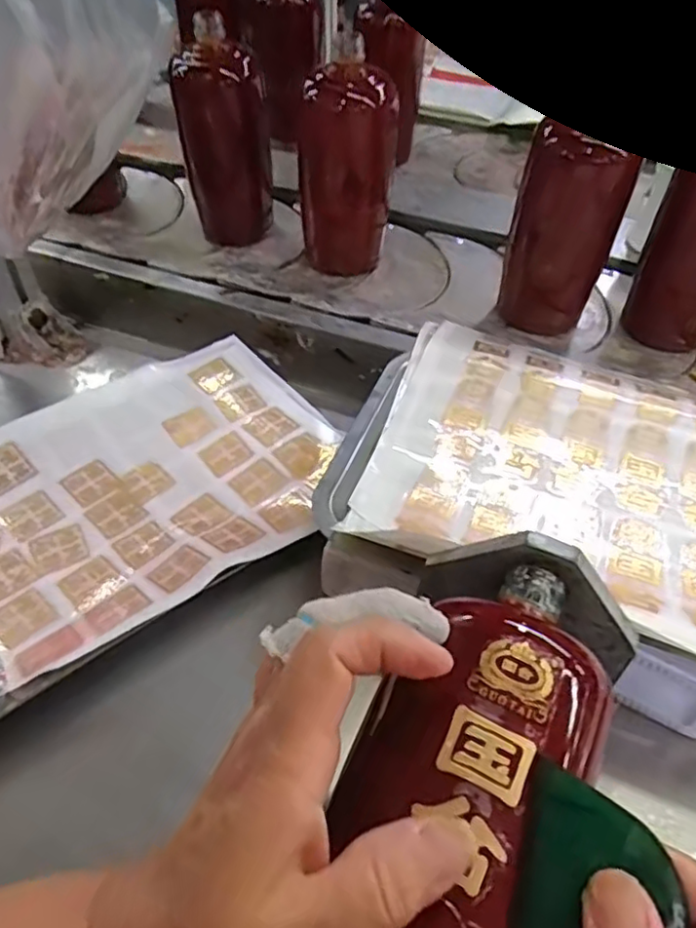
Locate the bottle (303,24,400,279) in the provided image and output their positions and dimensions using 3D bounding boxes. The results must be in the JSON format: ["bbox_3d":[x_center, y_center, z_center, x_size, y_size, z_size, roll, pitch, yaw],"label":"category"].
[{"bbox_3d":[0.002,-0.271,0.580,0.076,0.172,0.065,8,48,5],"label":"bottle"}]

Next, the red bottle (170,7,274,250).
[{"bbox_3d":[-0.115,-0.301,0.592,0.063,0.178,0.062,34,55,25],"label":"red bottle"}]

